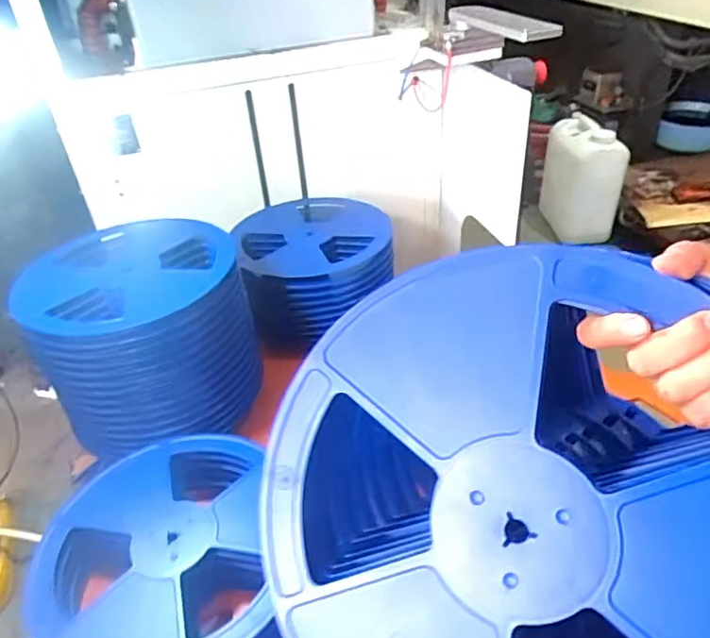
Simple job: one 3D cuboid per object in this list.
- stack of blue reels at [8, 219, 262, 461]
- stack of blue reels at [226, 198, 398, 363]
[{"bbox_3d":[-0.319,0.025,0.931,0.297,0.256,0.303,5,37,12],"label":"stack of blue reels"},{"bbox_3d":[-0.078,-0.101,1.190,0.302,0.172,0.345,-12,37,-10],"label":"stack of blue reels"}]

